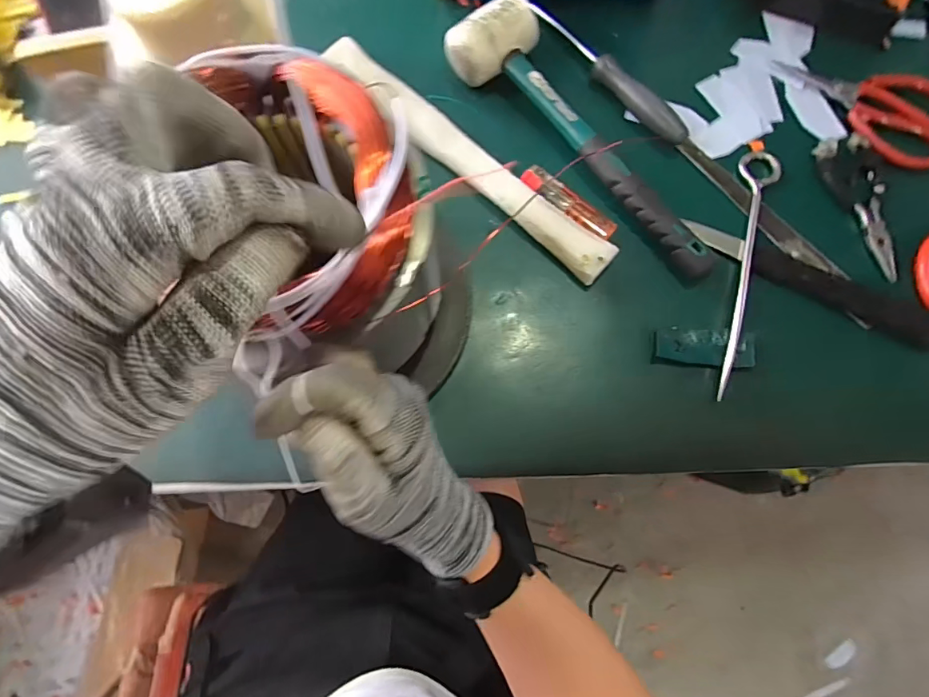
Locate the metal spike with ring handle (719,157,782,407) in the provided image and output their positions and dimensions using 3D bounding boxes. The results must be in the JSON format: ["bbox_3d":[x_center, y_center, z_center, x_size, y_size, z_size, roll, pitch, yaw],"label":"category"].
[{"bbox_3d":[0.216,-0.066,0.374,0.027,0.012,0.214,20,77,4],"label":"metal spike with ring handle"}]

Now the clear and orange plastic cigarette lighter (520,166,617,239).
[{"bbox_3d":[0.087,-0.120,0.390,0.086,0.014,0.020,35,79,7],"label":"clear and orange plastic cigarette lighter"}]

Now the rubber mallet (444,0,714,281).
[{"bbox_3d":[0.098,-0.170,0.382,0.069,0.043,0.279,-39,80,-9],"label":"rubber mallet"}]

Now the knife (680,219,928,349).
[{"bbox_3d":[0.280,-0.054,0.376,0.209,0.017,0.034,27,78,6],"label":"knife"}]

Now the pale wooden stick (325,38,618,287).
[{"bbox_3d":[-0.001,-0.157,0.392,0.293,0.021,0.033,40,80,8],"label":"pale wooden stick"}]

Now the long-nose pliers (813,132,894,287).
[{"bbox_3d":[0.330,-0.122,0.388,0.050,0.018,0.128,-5,77,-2],"label":"long-nose pliers"}]

